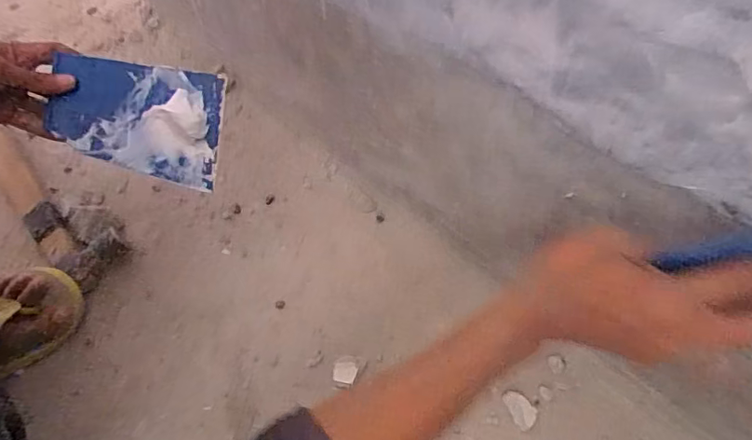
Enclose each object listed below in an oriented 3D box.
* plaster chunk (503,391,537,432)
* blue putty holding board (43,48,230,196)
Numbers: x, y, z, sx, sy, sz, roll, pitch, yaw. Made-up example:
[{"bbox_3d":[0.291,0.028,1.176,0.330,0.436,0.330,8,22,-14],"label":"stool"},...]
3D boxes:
[{"bbox_3d":[0.144,0.188,0.524,0.024,0.004,0.039,-28,64,-16],"label":"plaster chunk"},{"bbox_3d":[-0.210,-0.088,0.463,0.137,0.013,0.101,7,87,-9],"label":"blue putty holding board"}]

